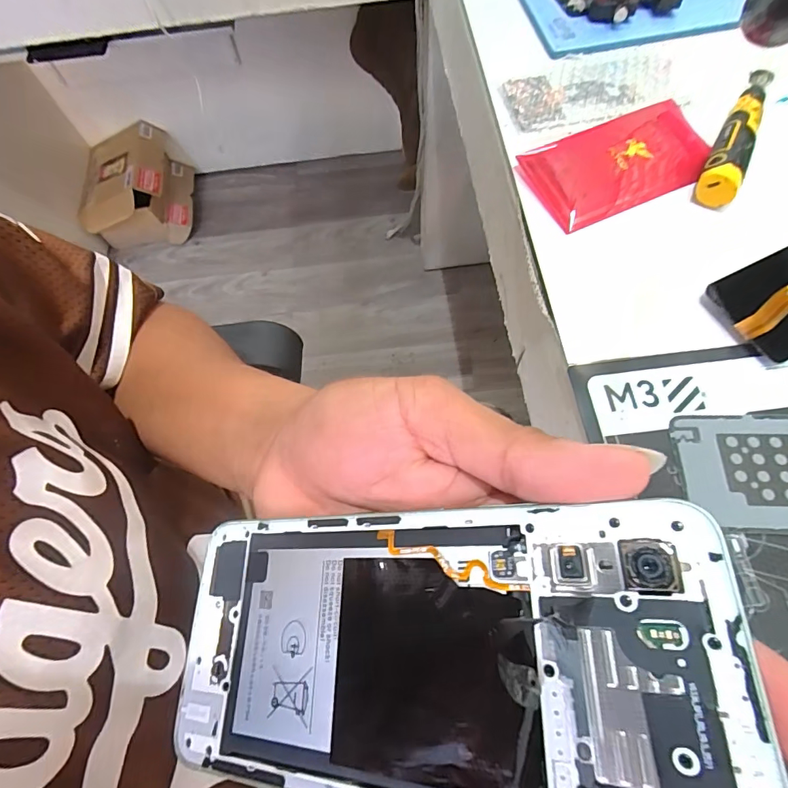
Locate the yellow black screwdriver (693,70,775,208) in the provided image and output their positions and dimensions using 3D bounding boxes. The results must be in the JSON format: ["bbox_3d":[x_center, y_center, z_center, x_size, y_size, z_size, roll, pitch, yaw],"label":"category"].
[{"bbox_3d":[0.290,-0.225,0.374,0.029,0.027,0.162,26,71,13],"label":"yellow black screwdriver"}]

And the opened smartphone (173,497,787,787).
[{"bbox_3d":[0.003,0.073,0.126,0.162,0.004,0.074,-11,65,24],"label":"opened smartphone"}]

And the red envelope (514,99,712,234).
[{"bbox_3d":[0.193,-0.197,0.379,0.158,0.010,0.088,-22,73,-7],"label":"red envelope"}]

